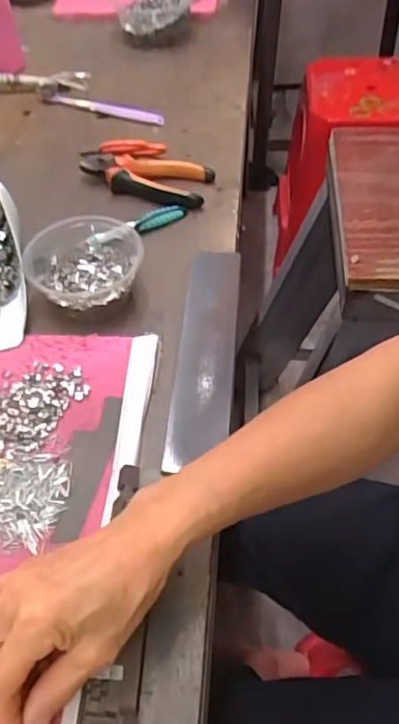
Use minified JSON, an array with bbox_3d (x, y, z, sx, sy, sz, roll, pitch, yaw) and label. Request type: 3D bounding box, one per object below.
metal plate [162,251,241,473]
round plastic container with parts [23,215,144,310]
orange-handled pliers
[{"bbox_3d":[0.007,-0.016,0.523,0.050,0.009,0.239,3,52,4],"label":"metal plate"},{"bbox_3d":[-0.106,-0.087,0.560,0.105,0.046,0.105,-1,51,1],"label":"round plastic container with parts"},{"bbox_3d":[-0.068,-0.211,0.672,0.158,0.025,0.077,12,53,11],"label":"orange-handled pliers"}]

